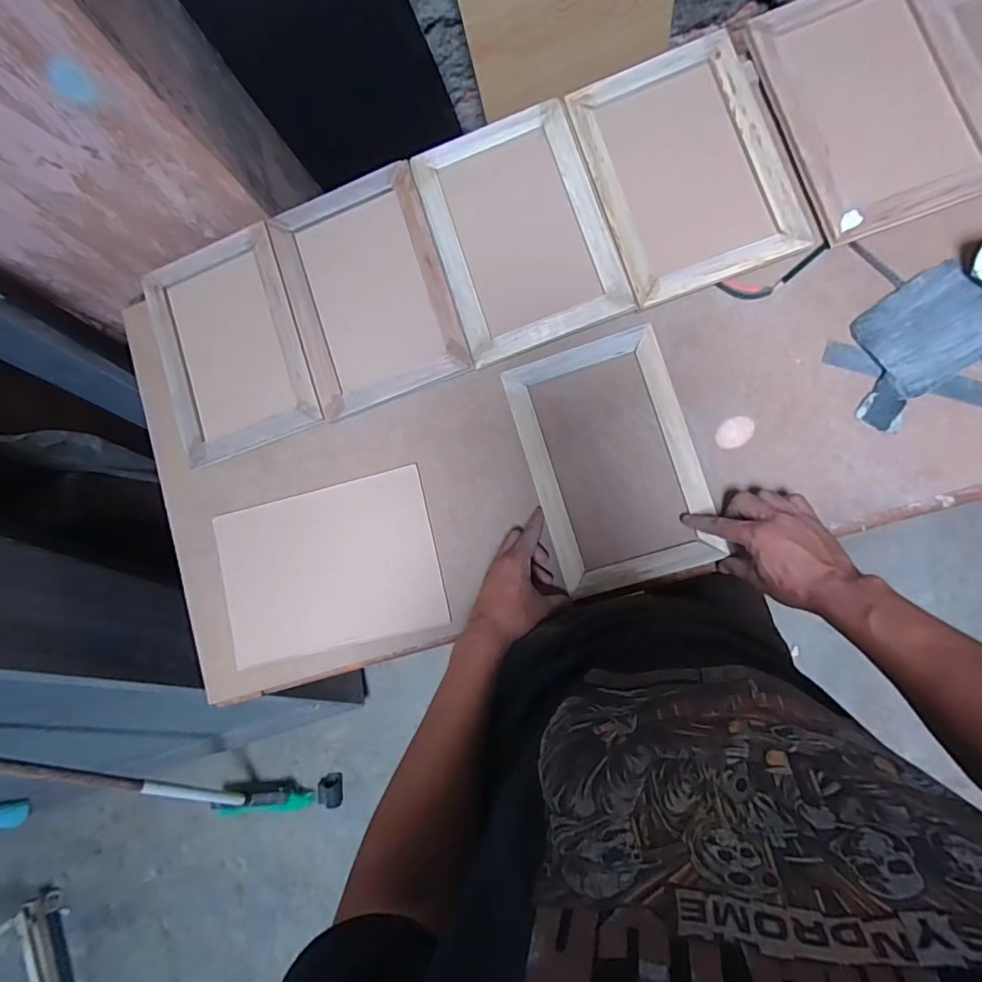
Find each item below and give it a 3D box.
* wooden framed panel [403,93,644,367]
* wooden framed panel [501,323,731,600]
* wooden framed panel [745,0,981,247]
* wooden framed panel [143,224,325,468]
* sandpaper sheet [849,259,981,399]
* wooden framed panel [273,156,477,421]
[{"bbox_3d":[0.035,-0.332,0.645,0.208,0.012,0.300,-18,85,8],"label":"wooden framed panel"},{"bbox_3d":[0.146,-0.037,0.618,0.191,0.016,0.290,-17,85,8],"label":"wooden framed panel"},{"bbox_3d":[0.450,-0.462,0.589,0.209,0.015,0.301,-19,84,8],"label":"wooden framed panel"},{"bbox_3d":[-0.362,-0.202,0.699,0.201,0.014,0.291,-20,84,8],"label":"wooden framed panel"},{"bbox_3d":[0.498,-0.185,0.567,0.139,0.010,0.112,-33,83,6],"label":"sandpaper sheet"},{"bbox_3d":[-0.168,-0.272,0.672,0.210,0.013,0.313,-19,84,8],"label":"wooden framed panel"}]

